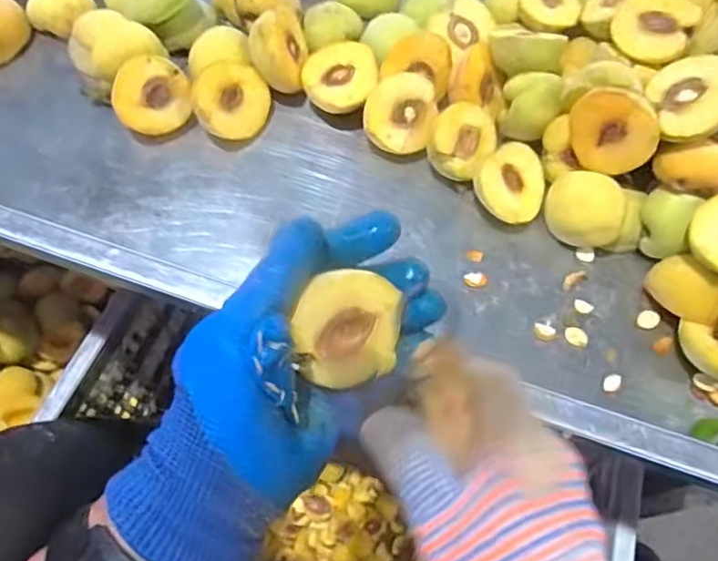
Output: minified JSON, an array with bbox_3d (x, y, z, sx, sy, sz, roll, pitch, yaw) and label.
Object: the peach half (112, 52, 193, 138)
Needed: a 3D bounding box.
[{"bbox_3d":[-0.162,-0.144,0.469,0.057,0.029,0.055,-19,96,-10],"label":"peach half"}]

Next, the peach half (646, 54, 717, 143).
[{"bbox_3d":[0.233,-0.124,0.415,0.029,0.059,0.065,13,23,-45],"label":"peach half"}]

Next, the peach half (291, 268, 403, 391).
[{"bbox_3d":[-0.010,0.020,0.288,0.050,0.055,0.027,-1,18,-28],"label":"peach half"}]

